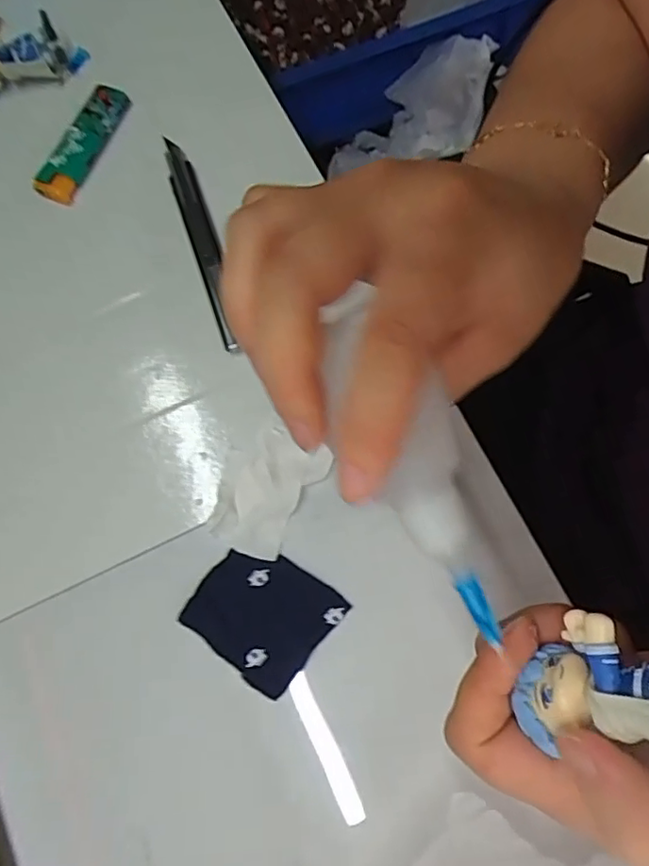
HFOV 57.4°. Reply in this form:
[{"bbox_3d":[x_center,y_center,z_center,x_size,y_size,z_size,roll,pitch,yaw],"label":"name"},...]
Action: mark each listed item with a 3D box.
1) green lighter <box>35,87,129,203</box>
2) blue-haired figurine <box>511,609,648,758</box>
[{"bbox_3d":[-0.143,-0.173,0.352,0.025,0.010,0.079,25,78,11],"label":"green lighter"},{"bbox_3d":[0.076,0.062,0.148,0.056,0.017,0.030,-13,70,34],"label":"blue-haired figurine"}]

